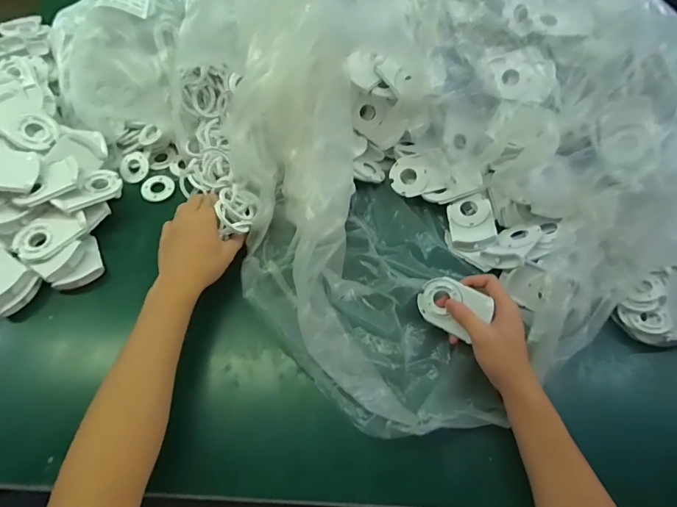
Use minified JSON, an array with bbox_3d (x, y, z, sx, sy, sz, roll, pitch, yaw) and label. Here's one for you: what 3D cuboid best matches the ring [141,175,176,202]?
[{"bbox_3d":[-0.260,-0.095,0.600,0.045,0.004,0.047,2,60,-3],"label":"ring"}]

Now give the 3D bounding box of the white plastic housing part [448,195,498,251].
[{"bbox_3d":[0.183,-0.040,0.576,0.058,0.018,0.079,-11,62,14],"label":"white plastic housing part"}]

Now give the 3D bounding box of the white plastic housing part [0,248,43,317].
[{"bbox_3d":[-0.410,0.030,0.501,0.085,0.027,0.057,29,63,12],"label":"white plastic housing part"}]

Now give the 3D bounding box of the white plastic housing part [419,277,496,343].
[{"bbox_3d":[0.134,0.063,0.493,0.078,0.006,0.058,28,96,23],"label":"white plastic housing part"}]

